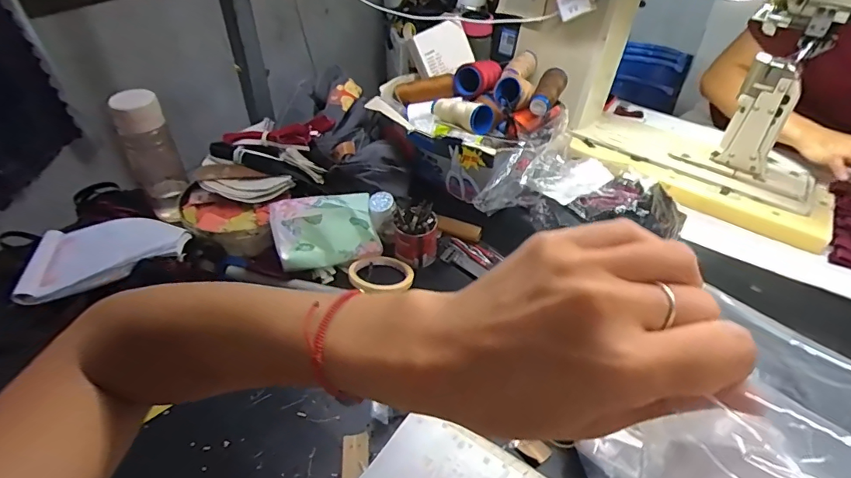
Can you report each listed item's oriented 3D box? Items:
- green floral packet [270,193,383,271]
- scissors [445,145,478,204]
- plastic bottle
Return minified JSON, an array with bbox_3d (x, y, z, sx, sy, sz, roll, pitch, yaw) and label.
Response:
[{"bbox_3d":[-0.149,-0.015,0.703,0.148,0.072,0.083,-14,43,-15],"label":"green floral packet"},{"bbox_3d":[0.057,-0.089,0.695,0.057,0.101,0.010,30,55,17],"label":"scissors"},{"bbox_3d":[-0.444,-0.131,0.774,0.070,0.213,0.075,-23,47,-24],"label":"plastic bottle"}]

